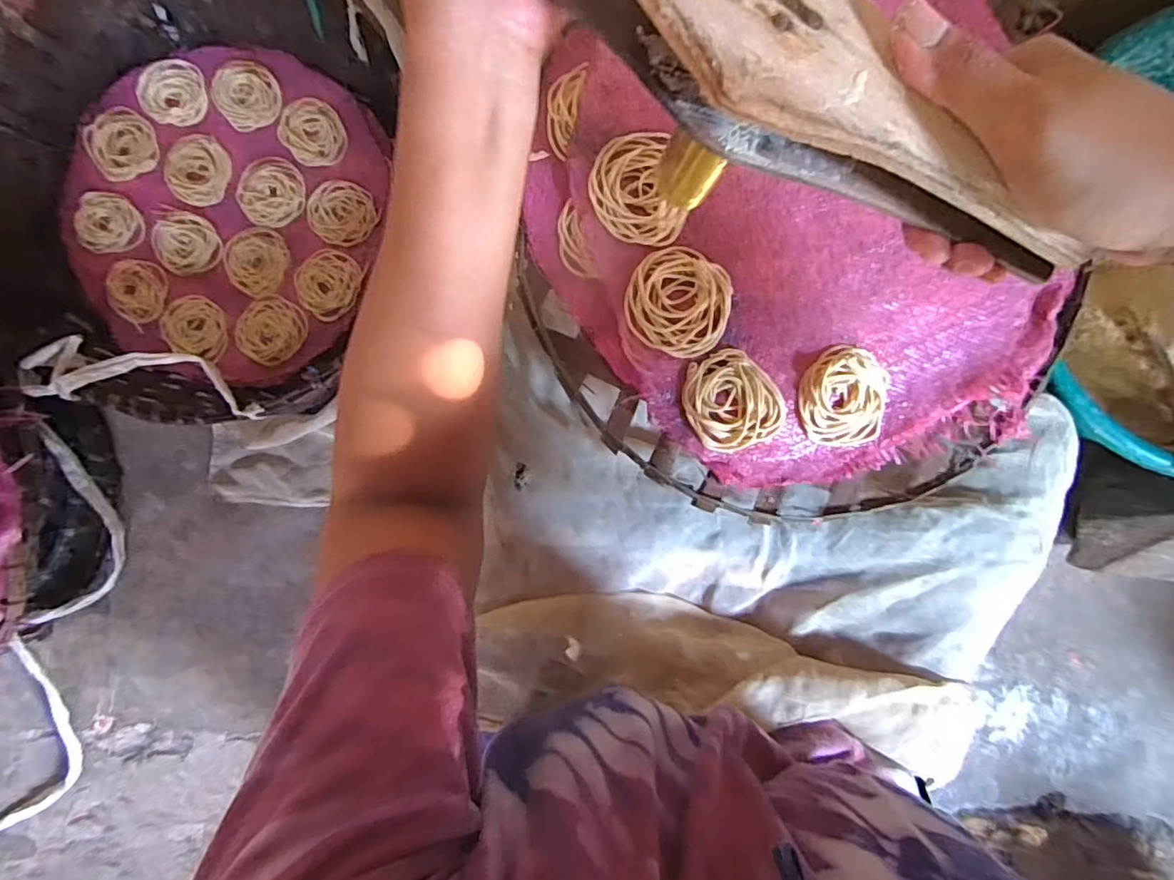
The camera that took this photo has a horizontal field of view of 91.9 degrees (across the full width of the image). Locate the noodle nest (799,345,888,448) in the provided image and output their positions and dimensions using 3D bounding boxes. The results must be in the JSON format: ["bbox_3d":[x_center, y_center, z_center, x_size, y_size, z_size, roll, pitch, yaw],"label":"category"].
[{"bbox_3d":[0.178,-0.030,0.393,0.063,0.015,0.067,6,92,-3],"label":"noodle nest"}]

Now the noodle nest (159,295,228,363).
[{"bbox_3d":[-0.421,-0.123,0.609,0.078,0.022,0.062,16,91,-4],"label":"noodle nest"}]

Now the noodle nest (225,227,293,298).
[{"bbox_3d":[-0.353,-0.189,0.608,0.067,0.014,0.071,0,93,-3],"label":"noodle nest"}]

